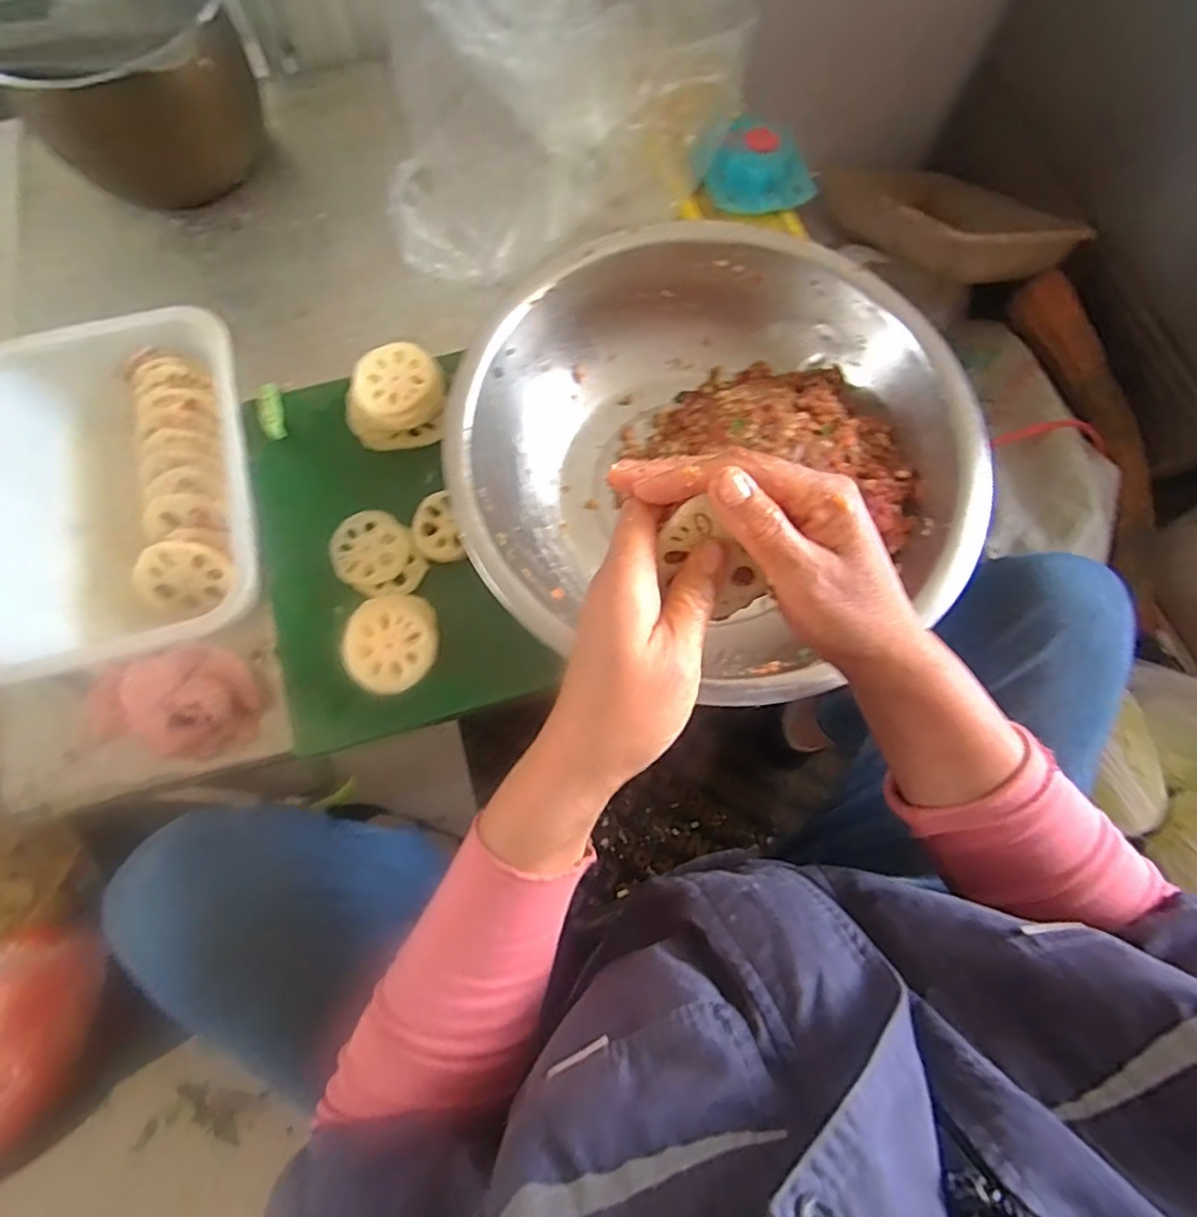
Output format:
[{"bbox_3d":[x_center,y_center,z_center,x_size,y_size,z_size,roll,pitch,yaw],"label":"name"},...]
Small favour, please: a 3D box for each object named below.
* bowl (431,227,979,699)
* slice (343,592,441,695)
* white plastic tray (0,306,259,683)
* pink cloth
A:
[{"bbox_3d":[0.081,-0.117,0.497,0.369,0.099,0.340,0,73,-1],"label":"bowl"},{"bbox_3d":[-0.158,0.027,0.478,0.071,0.021,0.072,0,73,-1],"label":"slice"},{"bbox_3d":[-0.378,-0.097,0.502,0.200,0.081,0.283,-12,73,-5],"label":"white plastic tray"},{"bbox_3d":[-0.319,0.068,0.477,0.103,0.051,0.081,12,73,3],"label":"pink cloth"}]

